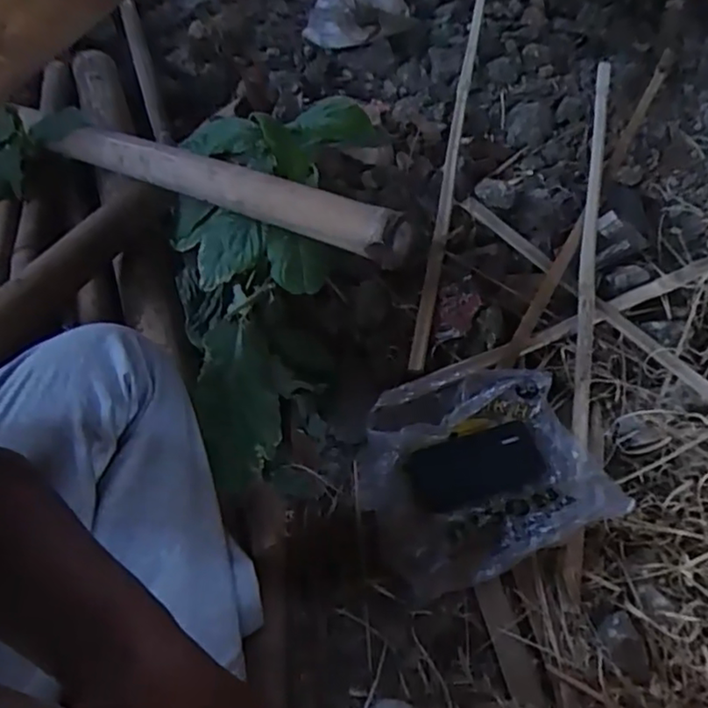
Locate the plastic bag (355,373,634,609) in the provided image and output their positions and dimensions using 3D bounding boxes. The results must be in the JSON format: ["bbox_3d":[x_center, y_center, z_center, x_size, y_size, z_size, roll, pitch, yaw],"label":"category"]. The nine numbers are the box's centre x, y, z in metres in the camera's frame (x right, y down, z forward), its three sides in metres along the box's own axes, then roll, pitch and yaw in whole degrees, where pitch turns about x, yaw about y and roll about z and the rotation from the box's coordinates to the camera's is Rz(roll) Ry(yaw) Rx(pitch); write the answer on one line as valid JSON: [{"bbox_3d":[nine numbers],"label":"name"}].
[{"bbox_3d":[0.153,0.136,0.777,0.293,0.057,0.244,-21,60,-14],"label":"plastic bag"}]

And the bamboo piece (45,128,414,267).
[{"bbox_3d":[-0.179,-0.210,0.770,0.561,0.057,0.049,23,58,28],"label":"bamboo piece"}]

